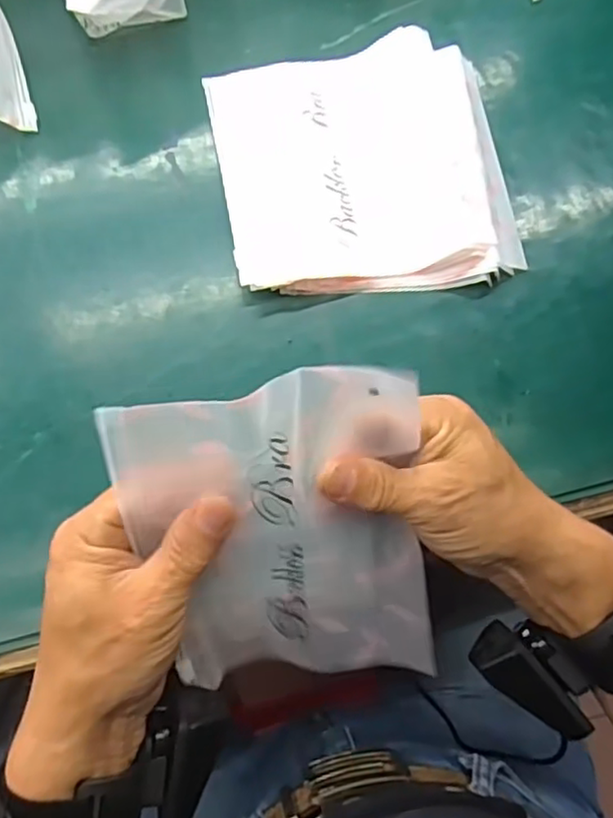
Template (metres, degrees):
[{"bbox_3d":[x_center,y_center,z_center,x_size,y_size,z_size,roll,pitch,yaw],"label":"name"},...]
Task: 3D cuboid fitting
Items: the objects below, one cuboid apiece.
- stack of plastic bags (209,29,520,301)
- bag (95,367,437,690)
[{"bbox_3d":[0.040,-0.177,0.463,0.200,0.023,0.198,-7,71,-4],"label":"stack of plastic bags"},{"bbox_3d":[-0.010,0.071,0.324,0.139,0.180,0.030,-10,32,-8],"label":"bag"}]

